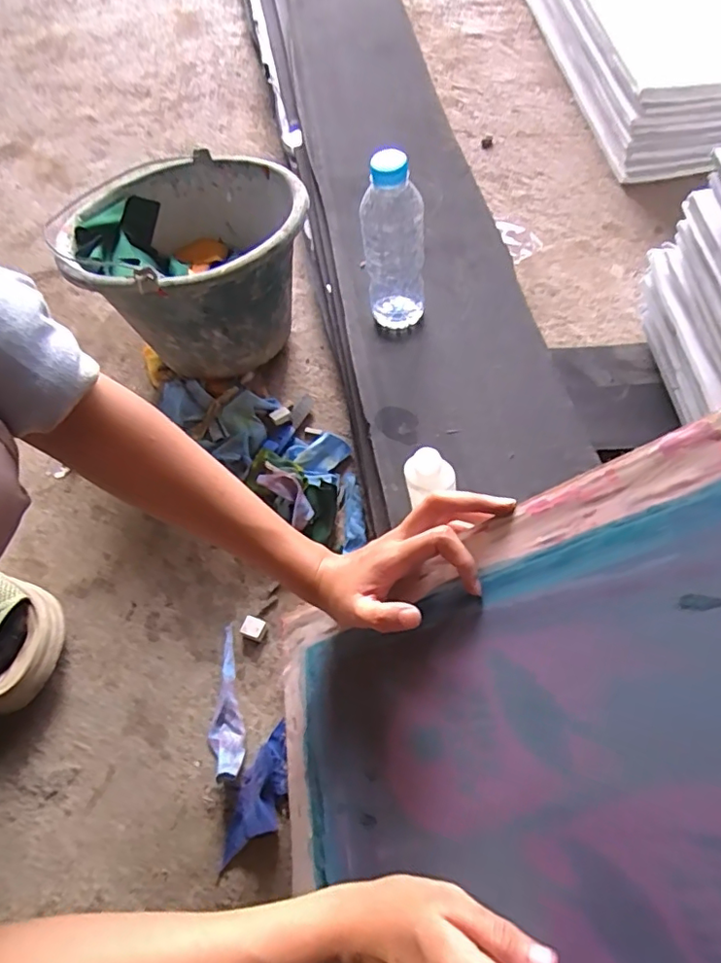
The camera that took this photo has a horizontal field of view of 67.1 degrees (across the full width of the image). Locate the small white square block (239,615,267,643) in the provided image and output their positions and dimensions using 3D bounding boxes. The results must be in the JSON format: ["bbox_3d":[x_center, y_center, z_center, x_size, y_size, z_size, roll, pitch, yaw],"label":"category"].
[{"bbox_3d":[-0.098,0.136,0.502,0.021,0.016,0.018,18,65,12],"label":"small white square block"}]

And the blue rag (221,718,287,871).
[{"bbox_3d":[-0.080,0.251,0.440,0.041,0.017,0.102,8,63,7],"label":"blue rag"}]

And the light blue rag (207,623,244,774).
[{"bbox_3d":[-0.117,0.187,0.471,0.030,0.025,0.121,-7,62,-1],"label":"light blue rag"}]

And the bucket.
[{"bbox_3d":[-0.179,-0.236,0.614,0.238,0.178,0.230,-1,62,2],"label":"bucket"}]

